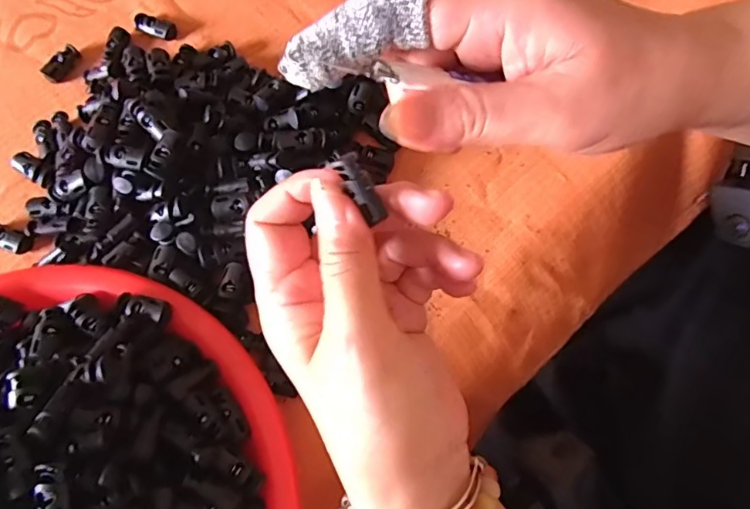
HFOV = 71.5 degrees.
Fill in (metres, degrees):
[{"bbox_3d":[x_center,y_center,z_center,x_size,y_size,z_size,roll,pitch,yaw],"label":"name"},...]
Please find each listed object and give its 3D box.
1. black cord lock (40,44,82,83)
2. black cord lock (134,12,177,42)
[{"bbox_3d":[-0.209,-0.127,0.348,0.013,0.011,0.028,38,78,13],"label":"black cord lock"},{"bbox_3d":[-0.149,-0.155,0.354,0.029,0.007,0.014,20,75,8],"label":"black cord lock"}]

